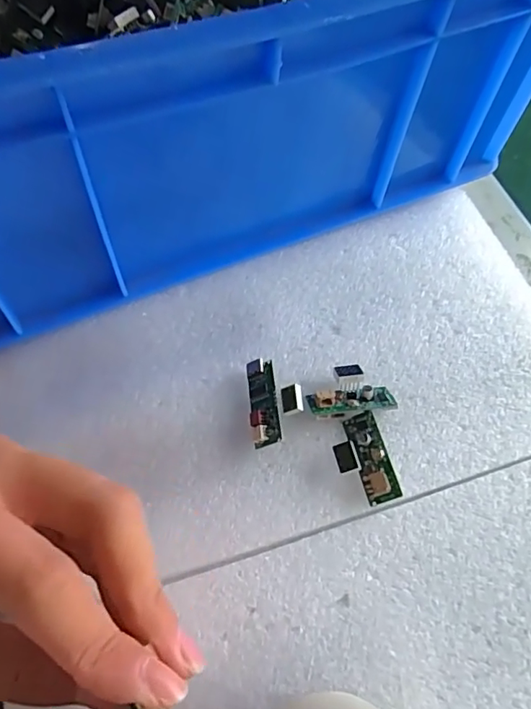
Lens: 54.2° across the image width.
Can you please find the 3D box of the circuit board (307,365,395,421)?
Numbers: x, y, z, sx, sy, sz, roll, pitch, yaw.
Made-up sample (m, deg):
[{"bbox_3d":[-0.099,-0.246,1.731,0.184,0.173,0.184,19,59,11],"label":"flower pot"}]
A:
[{"bbox_3d":[0.038,0.017,0.234,0.037,0.009,0.022,-8,63,-8],"label":"circuit board"}]

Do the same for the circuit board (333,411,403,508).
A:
[{"bbox_3d":[0.041,0.044,0.218,0.022,0.010,0.038,-10,64,-9],"label":"circuit board"}]

